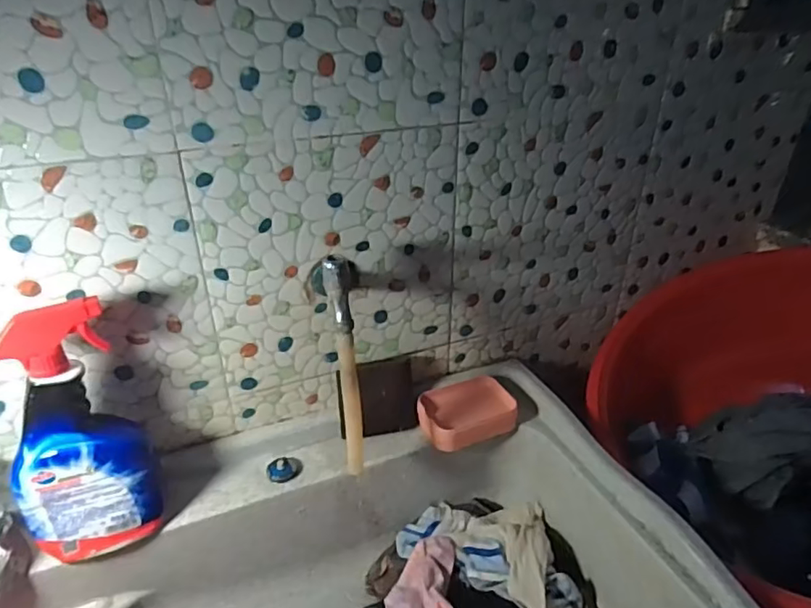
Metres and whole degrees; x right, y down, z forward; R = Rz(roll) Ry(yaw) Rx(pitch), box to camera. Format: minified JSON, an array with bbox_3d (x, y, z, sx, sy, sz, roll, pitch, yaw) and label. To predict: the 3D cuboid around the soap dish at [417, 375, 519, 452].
[{"bbox_3d":[0.079,0.146,0.753,0.120,0.038,0.091,-14,33,-22],"label":"soap dish"}]

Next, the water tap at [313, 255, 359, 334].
[{"bbox_3d":[-0.077,-0.024,0.607,0.051,0.070,0.101,-4,30,-5],"label":"water tap"}]

